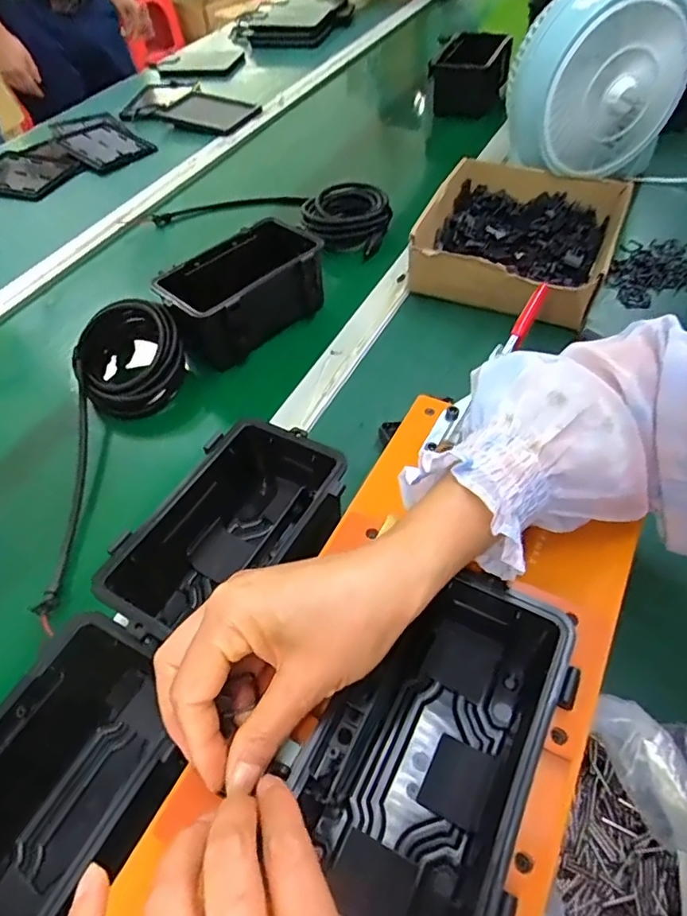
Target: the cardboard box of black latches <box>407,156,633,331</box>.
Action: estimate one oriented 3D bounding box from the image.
[{"bbox_3d":[0.203,-0.260,0.653,0.207,0.063,0.225,18,56,18],"label":"cardboard box of black latches"}]

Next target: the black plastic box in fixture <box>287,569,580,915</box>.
[{"bbox_3d":[0.050,0.157,0.294,0.093,0.080,0.171,22,57,20],"label":"black plastic box in fixture"}]

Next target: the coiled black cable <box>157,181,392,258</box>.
[{"bbox_3d":[-0.106,-0.347,0.764,0.341,0.039,0.113,11,54,13],"label":"coiled black cable"}]

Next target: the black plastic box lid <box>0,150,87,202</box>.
[{"bbox_3d":[-0.529,-0.460,0.911,0.169,0.024,0.116,13,54,15],"label":"black plastic box lid"}]

